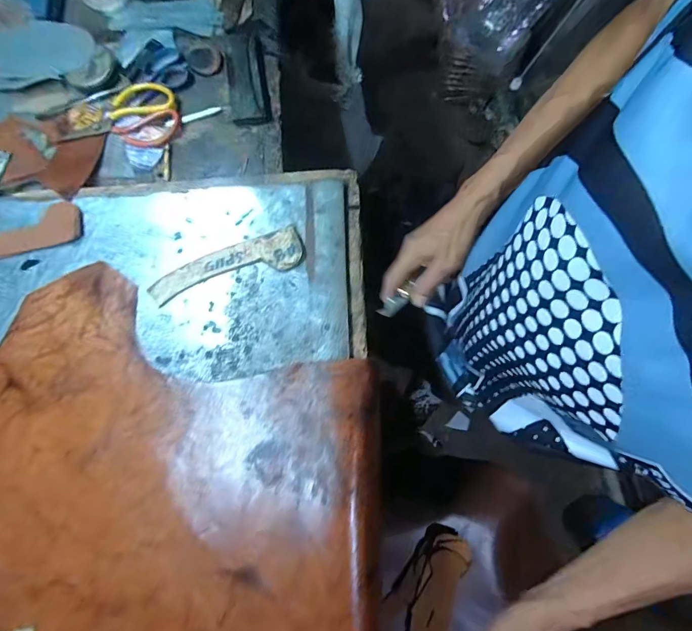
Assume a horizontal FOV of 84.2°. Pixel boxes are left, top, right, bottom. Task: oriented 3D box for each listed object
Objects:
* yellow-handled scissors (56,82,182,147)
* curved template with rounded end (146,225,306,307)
[{"bbox_3d":[-0.340,-0.305,0.580,0.175,0.018,0.093,2,80,1],"label":"yellow-handled scissors"},{"bbox_3d":[-0.161,-0.064,0.518,0.212,0.005,0.052,-18,80,3],"label":"curved template with rounded end"}]

